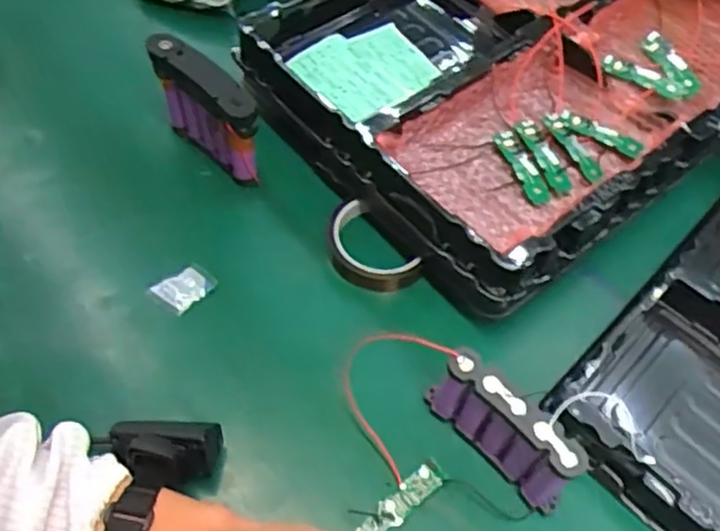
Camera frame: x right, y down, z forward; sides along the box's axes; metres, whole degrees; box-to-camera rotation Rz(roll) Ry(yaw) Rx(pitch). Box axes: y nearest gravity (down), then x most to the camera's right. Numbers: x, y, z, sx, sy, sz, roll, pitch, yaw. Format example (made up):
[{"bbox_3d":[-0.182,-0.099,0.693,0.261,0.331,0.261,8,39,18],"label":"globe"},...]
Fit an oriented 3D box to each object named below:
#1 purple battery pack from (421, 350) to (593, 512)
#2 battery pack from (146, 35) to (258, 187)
[{"bbox_3d":[0.099,0.114,0.484,0.021,0.072,0.112,-38,66,-26],"label":"purple battery pack"},{"bbox_3d":[-0.135,-0.133,0.613,0.125,0.107,0.024,40,61,20],"label":"battery pack"}]

